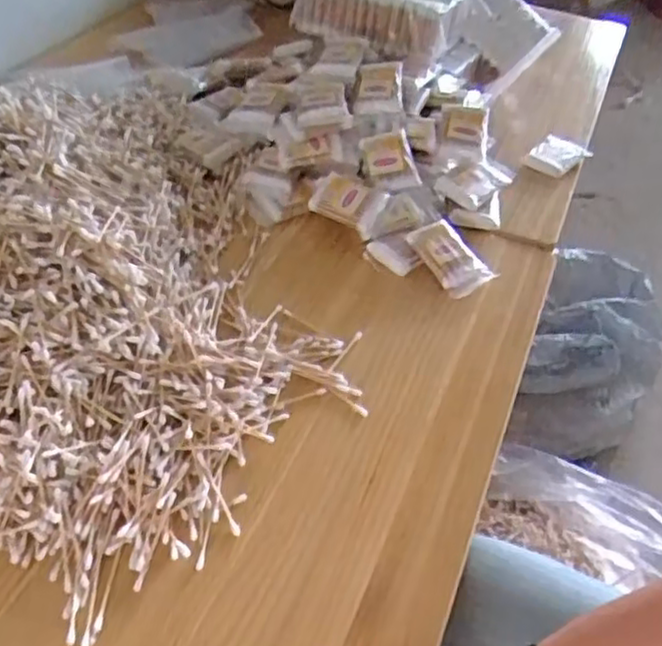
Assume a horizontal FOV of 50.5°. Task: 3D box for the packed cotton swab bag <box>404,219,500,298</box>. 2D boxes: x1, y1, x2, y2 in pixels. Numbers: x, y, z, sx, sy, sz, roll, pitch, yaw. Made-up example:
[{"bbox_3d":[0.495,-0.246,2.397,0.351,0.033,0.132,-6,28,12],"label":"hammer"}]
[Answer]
[{"bbox_3d":[0.134,-0.074,0.783,0.063,0.012,0.093,-32,75,-24],"label":"packed cotton swab bag"}]

